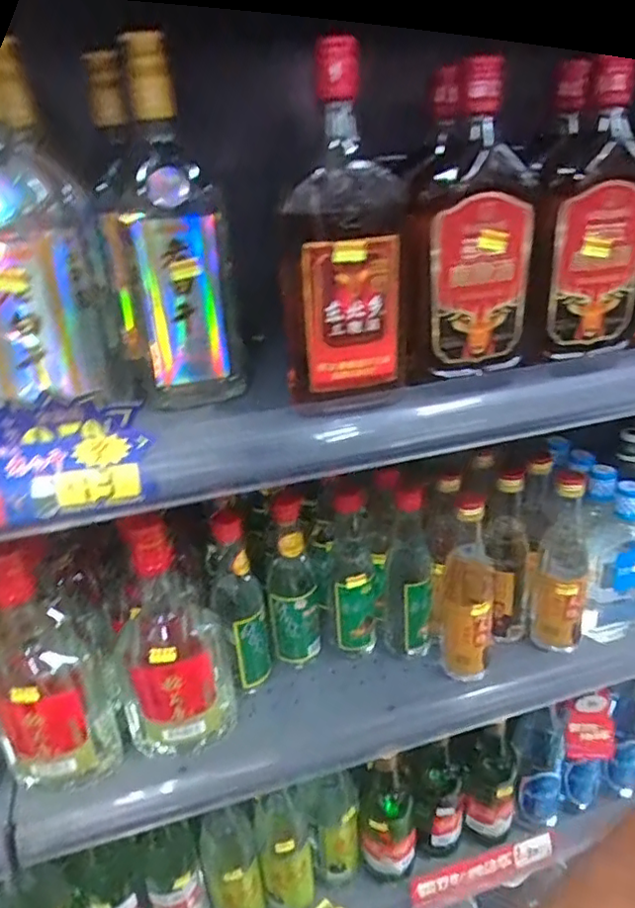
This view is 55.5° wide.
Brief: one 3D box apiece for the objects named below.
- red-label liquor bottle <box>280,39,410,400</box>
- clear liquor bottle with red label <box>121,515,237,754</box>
[{"bbox_3d":[0.018,-0.152,0.430,0.092,0.215,0.056,-5,28,-1],"label":"red-label liquor bottle"},{"bbox_3d":[-0.144,0.172,0.582,0.106,0.271,0.095,-9,28,-10],"label":"clear liquor bottle with red label"}]

